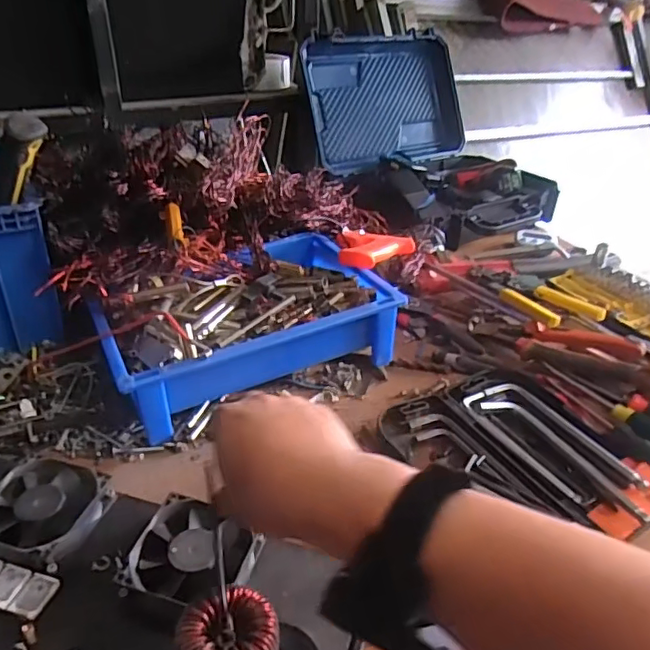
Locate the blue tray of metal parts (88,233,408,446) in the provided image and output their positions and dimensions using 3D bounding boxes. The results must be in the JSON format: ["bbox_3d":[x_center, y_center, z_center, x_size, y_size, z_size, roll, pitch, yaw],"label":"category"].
[{"bbox_3d":[-0.093,-0.010,0.637,0.302,0.085,0.210,-18,37,-29],"label":"blue tray of metal parts"}]

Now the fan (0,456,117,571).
[{"bbox_3d":[-0.219,0.141,0.441,0.080,0.026,0.082,9,32,11],"label":"fan"}]

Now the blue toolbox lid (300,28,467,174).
[{"bbox_3d":[0.129,-0.436,1.115,0.353,0.244,0.049,-19,11,-27],"label":"blue toolbox lid"}]

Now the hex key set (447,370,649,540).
[{"bbox_3d":[0.213,0.112,0.548,0.100,0.016,0.209,-17,36,-28],"label":"hex key set"}]

